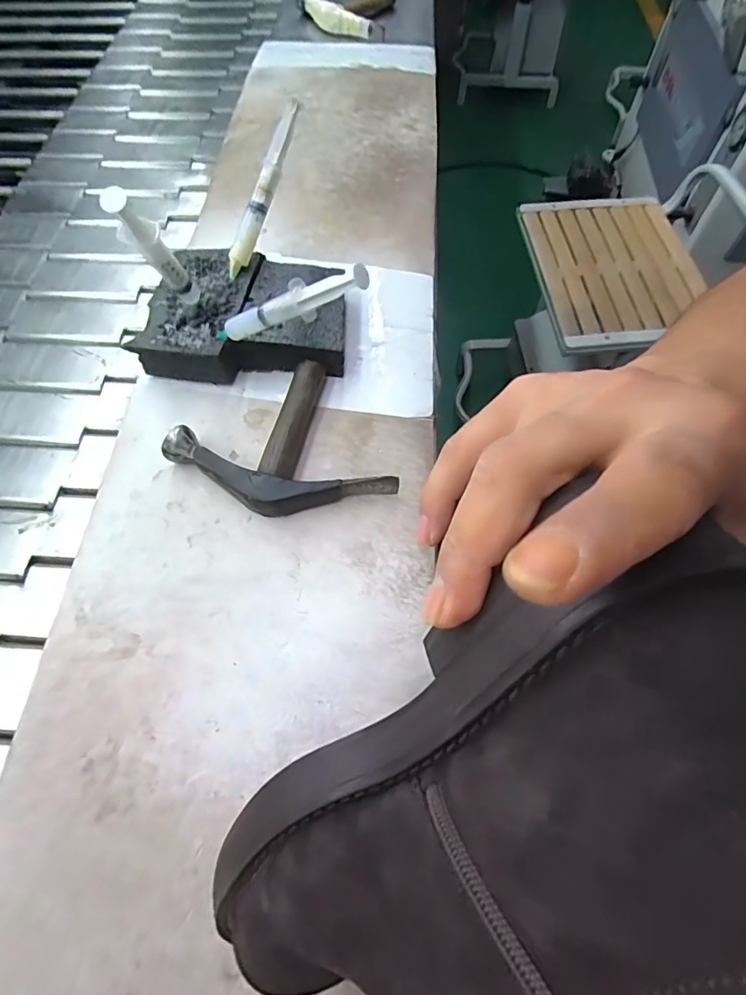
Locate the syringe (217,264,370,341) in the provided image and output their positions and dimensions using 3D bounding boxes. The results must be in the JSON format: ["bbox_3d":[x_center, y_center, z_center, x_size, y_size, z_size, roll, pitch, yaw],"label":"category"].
[{"bbox_3d":[-0.062,-0.132,0.342,0.148,0.025,0.014,-4,56,37],"label":"syringe"}]

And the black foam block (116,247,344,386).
[{"bbox_3d":[-0.106,-0.156,0.419,0.166,0.038,0.124,1,62,1],"label":"black foam block"}]

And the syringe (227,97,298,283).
[{"bbox_3d":[-0.093,-0.254,0.406,0.017,0.013,0.137,26,99,13],"label":"syringe"}]

